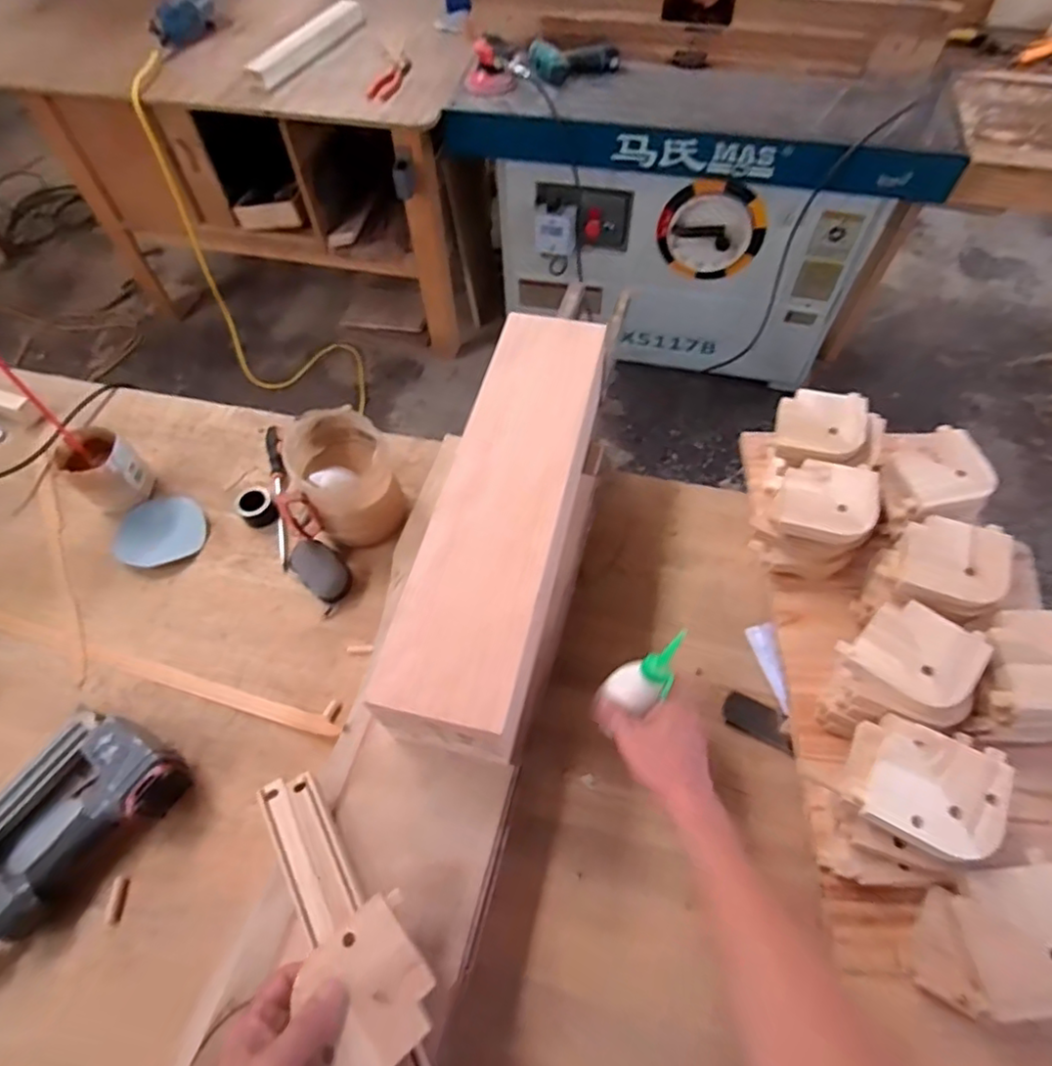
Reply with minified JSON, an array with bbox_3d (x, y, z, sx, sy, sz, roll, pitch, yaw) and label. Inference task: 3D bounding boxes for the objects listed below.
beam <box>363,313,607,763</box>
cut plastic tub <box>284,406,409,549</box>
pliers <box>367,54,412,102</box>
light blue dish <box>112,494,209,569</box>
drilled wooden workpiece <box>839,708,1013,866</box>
[{"bbox_3d":[-0.017,-0.022,0.669,0.131,0.119,0.484,10,60,9],"label":"beam"},{"bbox_3d":[-0.222,-0.065,0.780,0.114,0.121,0.132,-24,61,-11],"label":"cut plastic tub"},{"bbox_3d":[-0.316,-1.073,1.466,0.055,0.015,0.180,19,62,14],"label":"pliers"},{"bbox_3d":[-0.482,-0.003,0.822,0.108,0.011,0.100,-1,59,2],"label":"light blue dish"},{"bbox_3d":[0.348,0.215,0.533,0.102,0.026,0.110,27,64,18],"label":"drilled wooden workpiece"}]

